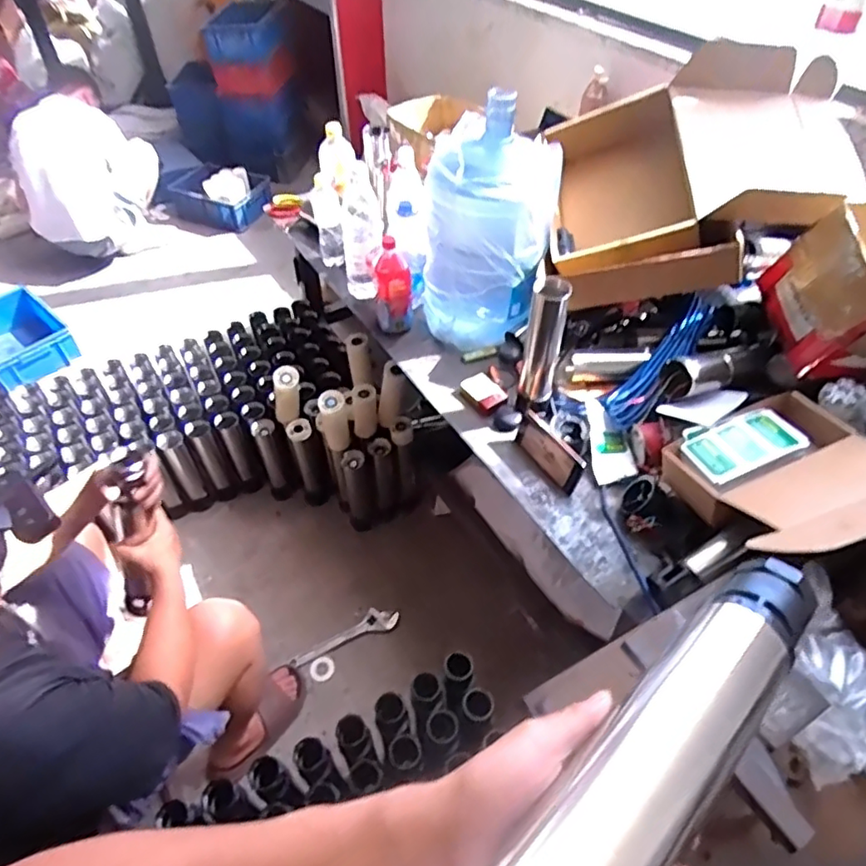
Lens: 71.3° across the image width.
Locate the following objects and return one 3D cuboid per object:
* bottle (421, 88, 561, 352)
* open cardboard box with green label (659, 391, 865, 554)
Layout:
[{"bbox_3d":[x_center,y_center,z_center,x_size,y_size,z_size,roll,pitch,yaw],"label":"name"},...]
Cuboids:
[{"bbox_3d":[0.122,-0.436,1.279,0.268,0.414,0.235,-1,49,1],"label":"bottle"},{"bbox_3d":[0.541,0.059,0.905,0.325,0.165,0.307,-14,50,-11],"label":"open cardboard box with green label"}]

